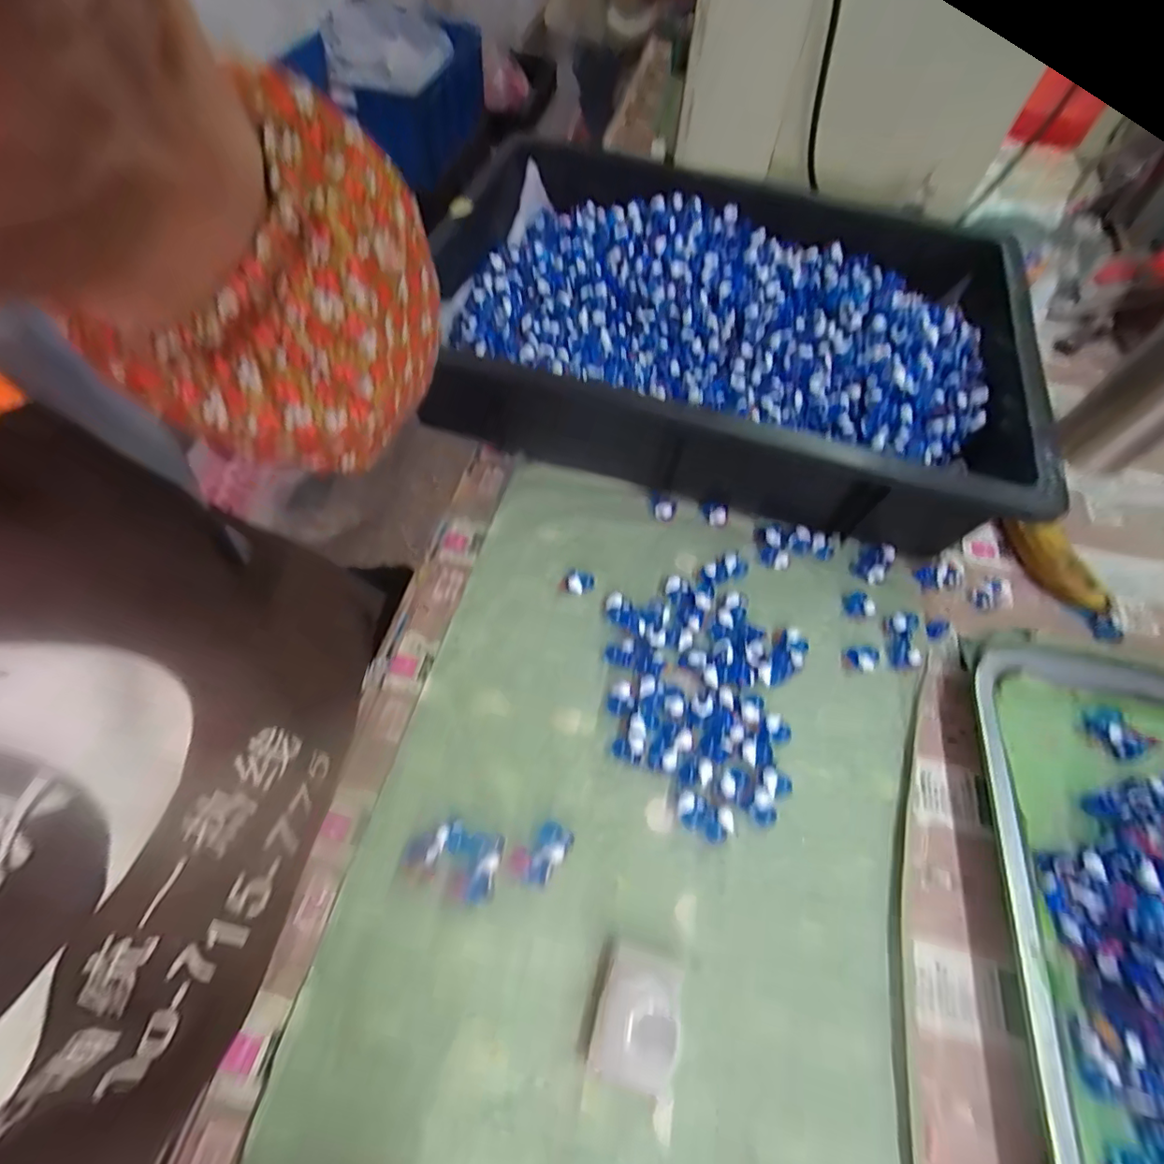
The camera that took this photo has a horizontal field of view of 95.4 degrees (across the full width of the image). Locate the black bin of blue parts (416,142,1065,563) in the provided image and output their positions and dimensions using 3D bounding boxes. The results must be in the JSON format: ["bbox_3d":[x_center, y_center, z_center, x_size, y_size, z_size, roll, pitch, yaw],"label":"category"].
[{"bbox_3d":[0.109,-0.202,0.432,0.447,0.096,0.310,16,61,7],"label":"black bin of blue parts"}]

